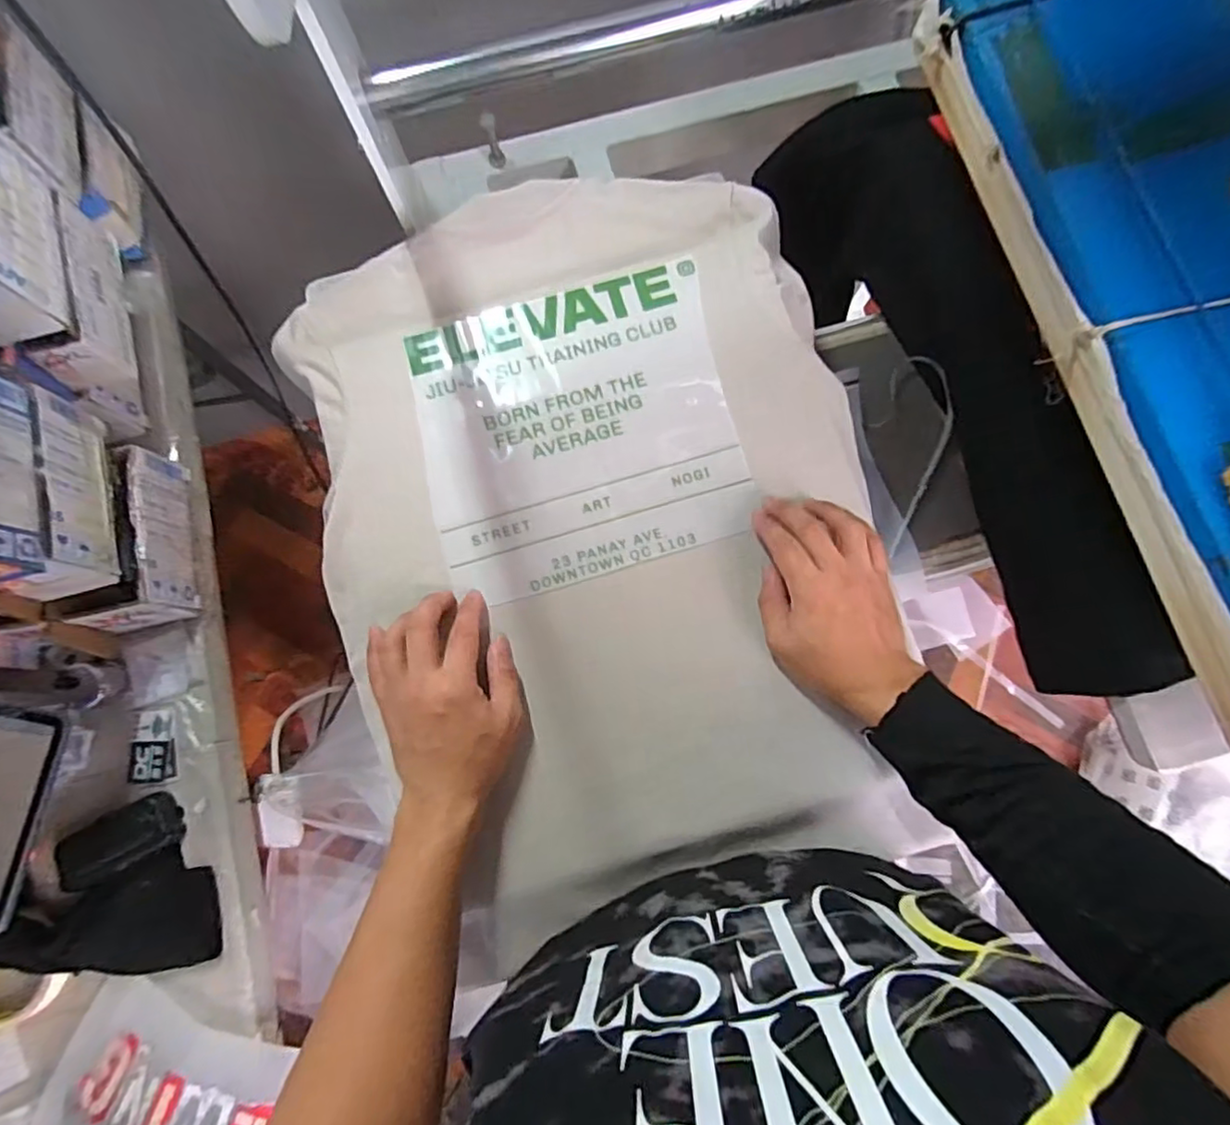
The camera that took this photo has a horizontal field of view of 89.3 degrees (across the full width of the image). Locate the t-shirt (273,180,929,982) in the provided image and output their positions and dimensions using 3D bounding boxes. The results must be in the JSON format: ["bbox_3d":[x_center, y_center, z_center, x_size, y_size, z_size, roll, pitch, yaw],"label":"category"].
[{"bbox_3d":[-0.009,-0.037,0.501,0.421,0.025,0.569,-14,79,-3],"label":"t-shirt"}]

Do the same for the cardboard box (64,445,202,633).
[{"bbox_3d":[-0.457,-0.020,0.591,0.084,0.077,0.157,-12,79,-2],"label":"cardboard box"}]

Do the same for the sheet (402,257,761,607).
[{"bbox_3d":[-0.031,-0.112,0.514,0.248,0.011,0.248,-14,79,-3],"label":"sheet"}]

